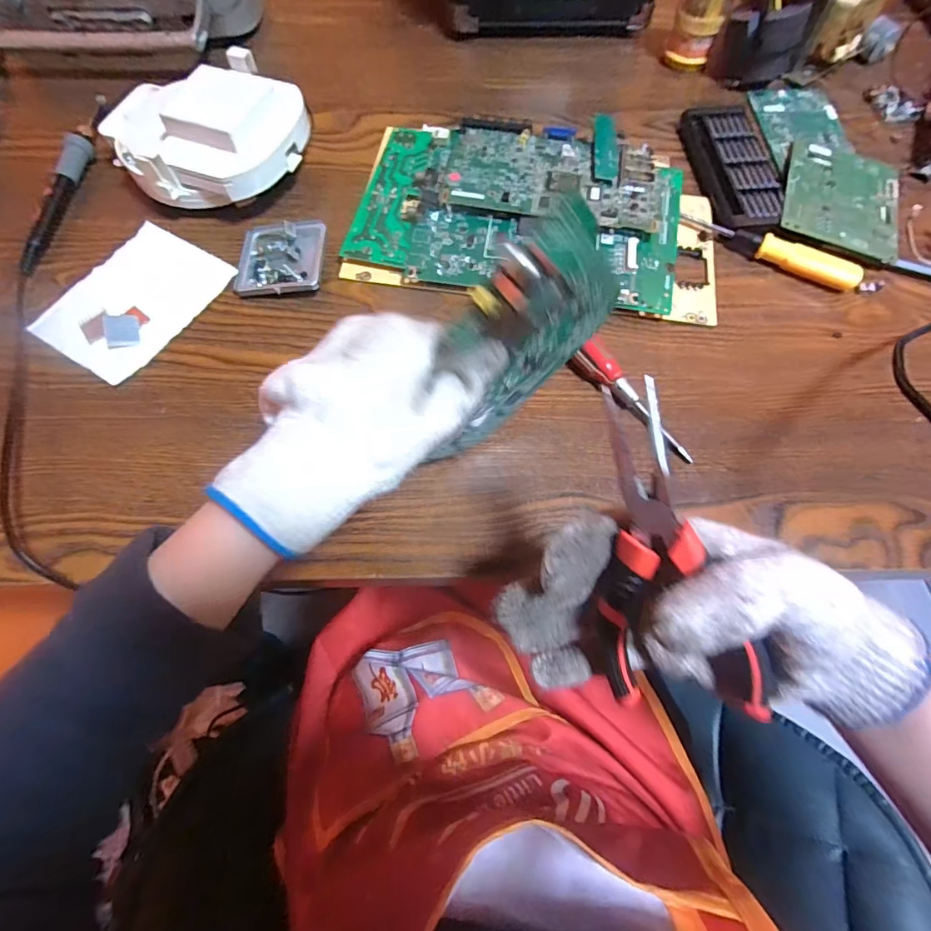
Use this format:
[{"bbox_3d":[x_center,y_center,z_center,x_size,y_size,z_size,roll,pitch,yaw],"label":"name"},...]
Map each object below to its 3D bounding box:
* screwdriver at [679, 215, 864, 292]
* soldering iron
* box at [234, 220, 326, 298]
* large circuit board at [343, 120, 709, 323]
[{"bbox_3d":[0.253,-0.183,0.389,0.146,0.020,0.017,27,73,7],"label":"screwdriver"},{"bbox_3d":[-0.341,-0.244,0.403,0.015,0.017,0.186,8,72,1],"label":"soldering iron"},{"bbox_3d":[-0.149,-0.168,0.381,0.067,0.011,0.066,-2,72,-2],"label":"box"},{"bbox_3d":[0.061,-0.220,0.398,0.301,0.023,0.178,7,72,1],"label":"large circuit board"}]

